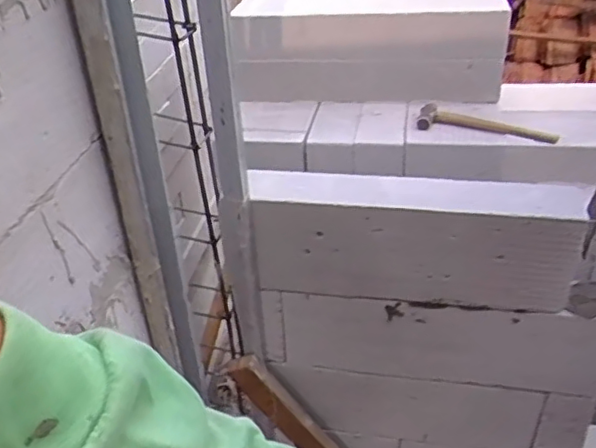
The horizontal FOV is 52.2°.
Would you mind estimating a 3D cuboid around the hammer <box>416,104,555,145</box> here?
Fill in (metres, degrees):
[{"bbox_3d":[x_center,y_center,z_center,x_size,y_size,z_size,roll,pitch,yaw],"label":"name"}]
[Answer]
[{"bbox_3d":[0.364,-0.191,1.182,0.269,0.039,0.066,13,38,21],"label":"hammer"}]

